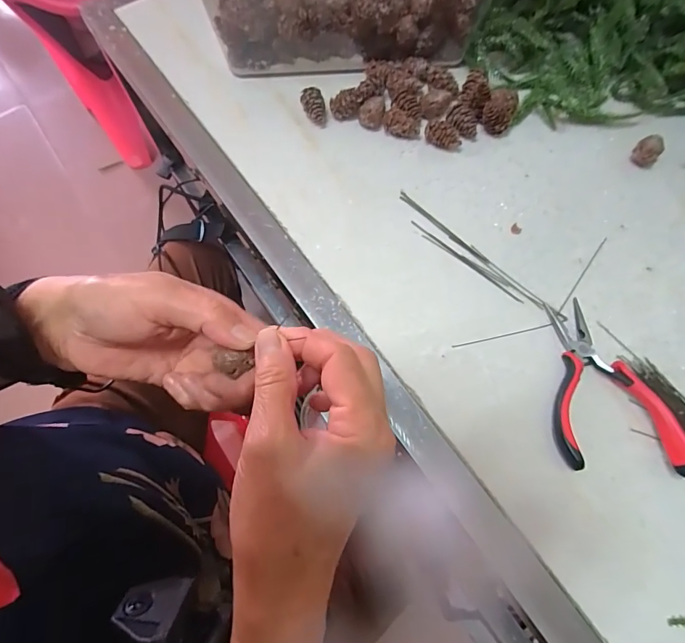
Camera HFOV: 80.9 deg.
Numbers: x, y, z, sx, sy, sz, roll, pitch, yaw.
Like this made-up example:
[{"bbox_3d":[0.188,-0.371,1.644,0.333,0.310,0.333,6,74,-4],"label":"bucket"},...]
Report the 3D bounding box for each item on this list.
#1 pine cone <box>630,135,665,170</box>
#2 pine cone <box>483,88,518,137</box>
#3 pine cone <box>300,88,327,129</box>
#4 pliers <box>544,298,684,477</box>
[{"bbox_3d":[0.290,-0.161,0.381,0.023,0.021,0.022,0,70,0],"label":"pine cone"},{"bbox_3d":[0.155,-0.206,0.392,0.027,0.031,0.045,28,72,10],"label":"pine cone"},{"bbox_3d":[-0.028,-0.210,0.398,0.022,0.025,0.031,-11,70,-4],"label":"pine cone"},{"bbox_3d":[0.200,0.046,0.303,0.083,0.018,0.131,-1,70,0],"label":"pliers"}]

